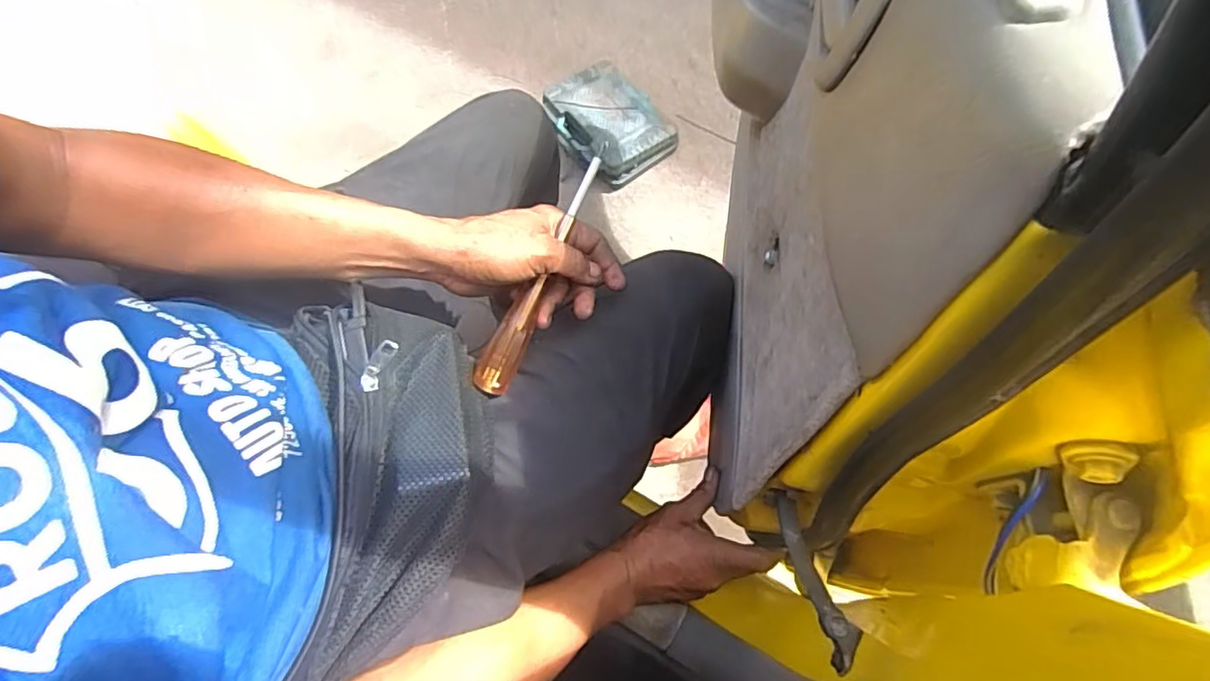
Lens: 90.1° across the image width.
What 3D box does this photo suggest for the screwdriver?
[{"bbox_3d":[-0.052,-0.048,0.471,0.029,0.023,0.197,26,92,8],"label":"screwdriver"}]

